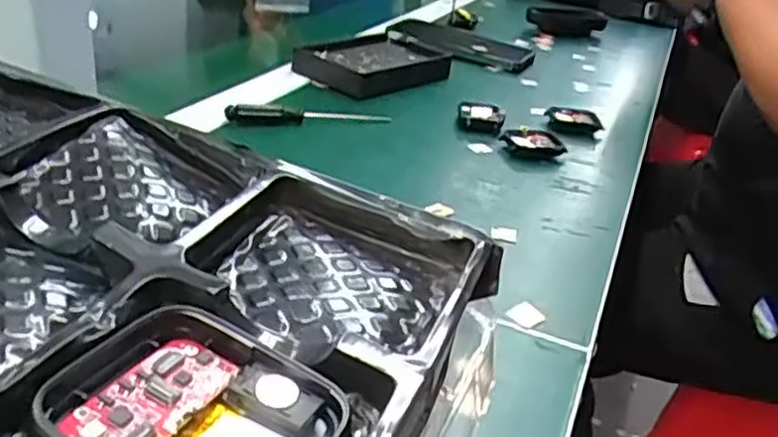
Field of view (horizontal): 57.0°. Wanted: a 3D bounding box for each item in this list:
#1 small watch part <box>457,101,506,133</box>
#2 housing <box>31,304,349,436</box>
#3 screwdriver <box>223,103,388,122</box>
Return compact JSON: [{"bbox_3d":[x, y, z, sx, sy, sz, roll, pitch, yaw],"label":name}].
[{"bbox_3d":[0.079,-0.086,0.613,0.040,0.017,0.044,11,28,8],"label":"small watch part"},{"bbox_3d":[-0.032,0.032,0.118,0.041,0.010,0.039,17,27,24],"label":"housing"},{"bbox_3d":[-0.062,-0.084,0.569,0.132,0.016,0.016,-6,27,-24],"label":"screwdriver"}]

